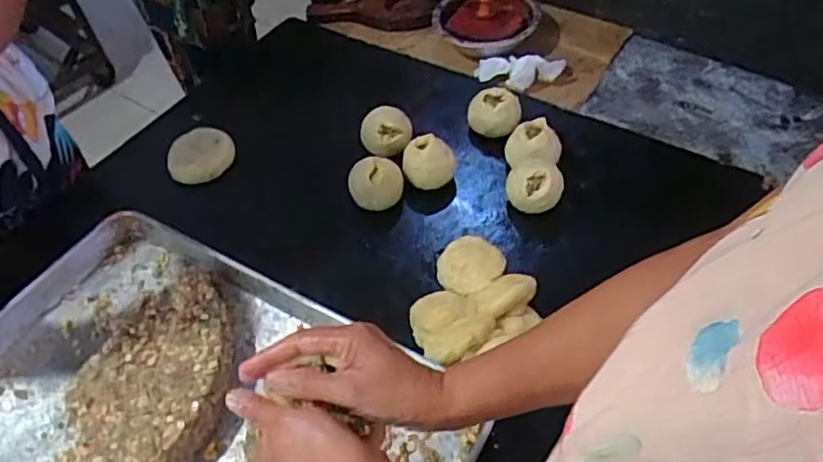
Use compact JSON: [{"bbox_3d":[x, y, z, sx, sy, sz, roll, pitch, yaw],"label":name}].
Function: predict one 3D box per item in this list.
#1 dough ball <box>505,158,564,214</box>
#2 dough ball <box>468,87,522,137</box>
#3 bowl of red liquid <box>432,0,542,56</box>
[{"bbox_3d":[0.170,-0.060,0.870,0.075,0.060,0.062,-1,52,5],"label":"dough ball"},{"bbox_3d":[0.128,-0.177,0.978,0.080,0.064,0.062,1,52,6],"label":"dough ball"},{"bbox_3d":[0.142,-0.393,1.178,0.192,0.039,0.206,-3,52,4],"label":"bowl of red liquid"}]

